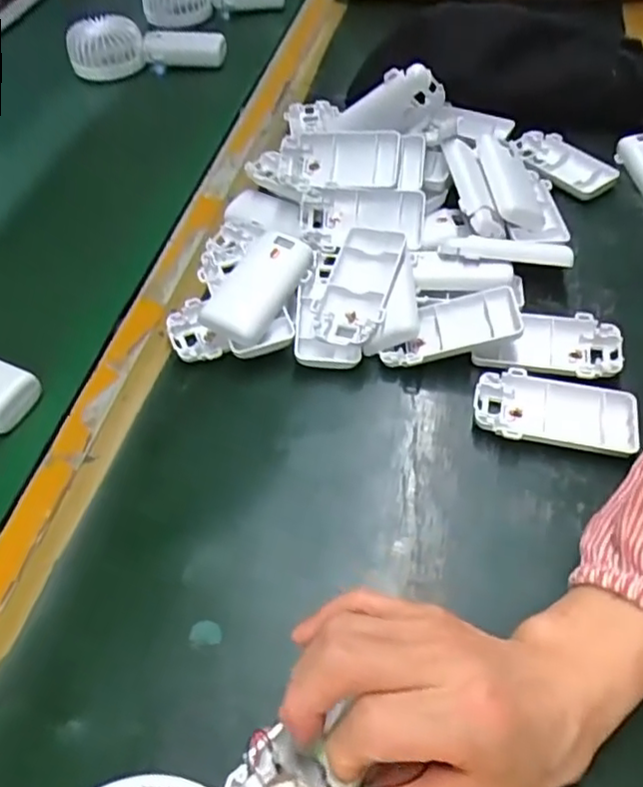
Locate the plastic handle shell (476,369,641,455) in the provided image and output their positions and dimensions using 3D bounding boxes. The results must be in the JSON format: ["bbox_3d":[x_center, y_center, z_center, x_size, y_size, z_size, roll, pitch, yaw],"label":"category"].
[{"bbox_3d":[0.142,0.013,0.377,0.094,0.016,0.048,8,53,11],"label":"plastic handle shell"}]

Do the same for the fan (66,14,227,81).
[{"bbox_3d":[-0.210,-0.416,0.742,0.192,0.065,0.034,7,53,10],"label":"fan"}]

